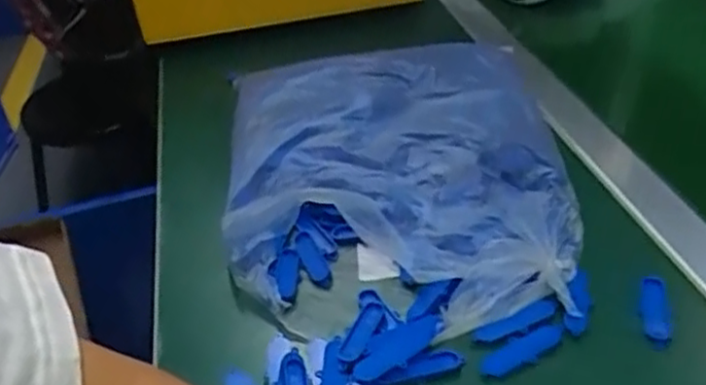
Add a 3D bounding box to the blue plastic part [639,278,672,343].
[{"bbox_3d":[0.186,0.071,0.443,0.016,0.013,0.049,5,36,18],"label":"blue plastic part"}]

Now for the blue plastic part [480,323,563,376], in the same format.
[{"bbox_3d":[0.100,0.093,0.424,0.056,0.007,0.015,-21,36,-20],"label":"blue plastic part"}]

